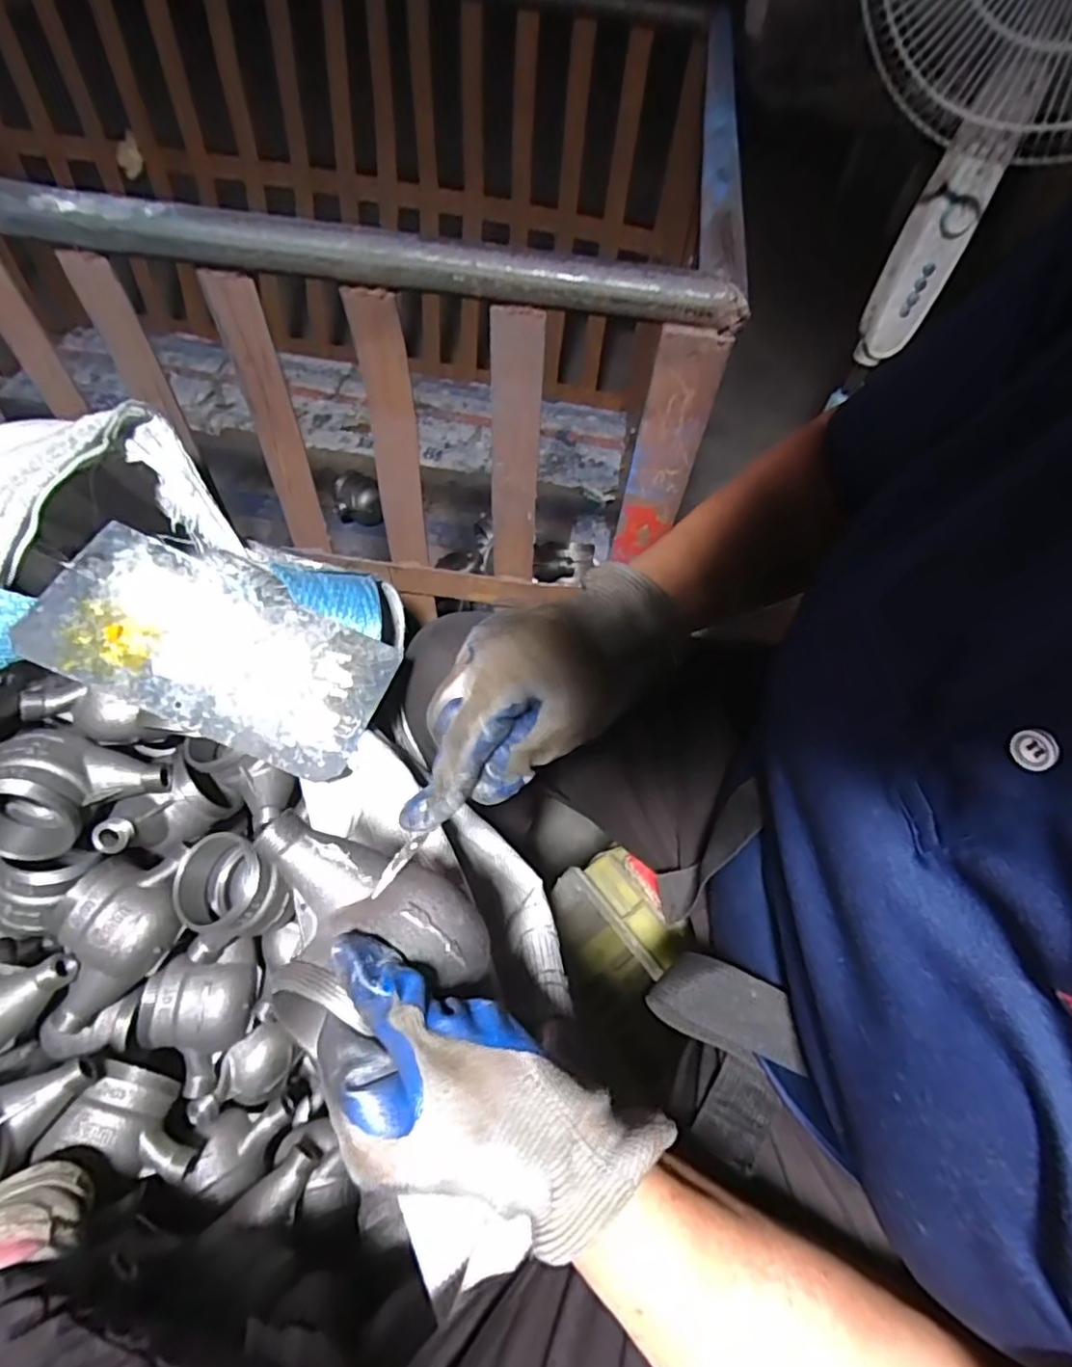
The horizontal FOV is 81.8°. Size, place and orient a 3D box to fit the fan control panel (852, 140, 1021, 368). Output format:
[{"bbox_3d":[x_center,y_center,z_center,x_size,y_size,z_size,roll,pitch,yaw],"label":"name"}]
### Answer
[{"bbox_3d":[0.509,-0.552,0.820,0.080,0.251,0.044,15,55,5],"label":"fan control panel"}]

